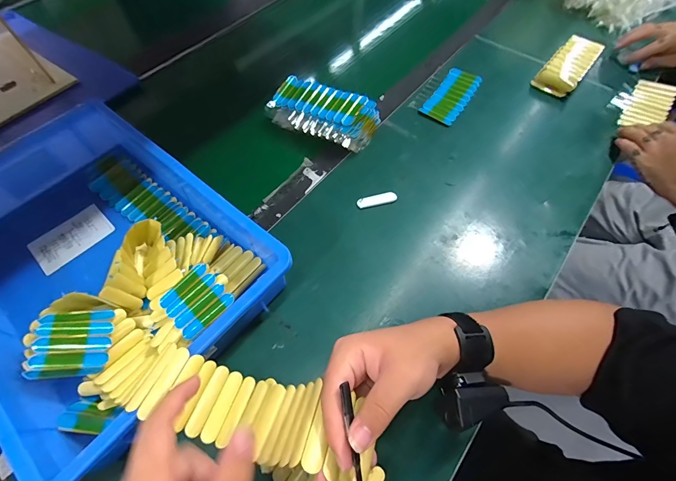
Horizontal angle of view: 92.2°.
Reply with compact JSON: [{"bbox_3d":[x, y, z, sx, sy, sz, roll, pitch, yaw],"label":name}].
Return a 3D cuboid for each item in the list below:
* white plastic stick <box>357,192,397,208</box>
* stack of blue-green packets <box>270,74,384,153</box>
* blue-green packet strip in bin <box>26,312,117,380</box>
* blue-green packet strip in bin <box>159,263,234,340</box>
[{"bbox_3d":[0.059,-0.062,0.493,0.061,0.006,0.017,-14,61,-7],"label":"white plastic stick"},{"bbox_3d":[-0.030,-0.212,0.547,0.182,0.060,0.097,21,63,12],"label":"stack of blue-green packets"},{"bbox_3d":[-0.272,0.105,0.335,0.062,0.016,0.063,10,65,-38],"label":"blue-green packet strip in bin"},{"bbox_3d":[-0.156,0.066,0.358,0.062,0.006,0.059,-42,81,-15],"label":"blue-green packet strip in bin"}]

